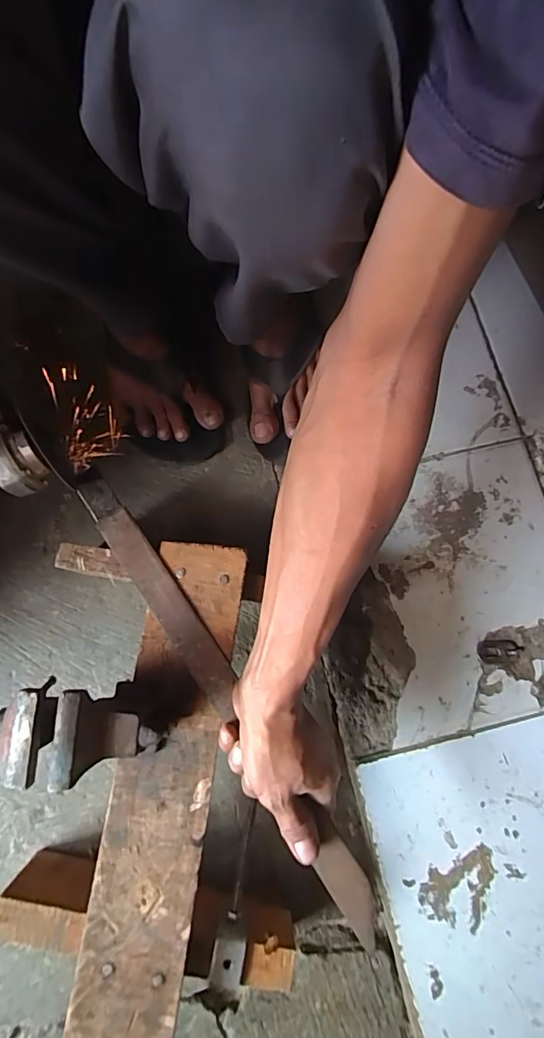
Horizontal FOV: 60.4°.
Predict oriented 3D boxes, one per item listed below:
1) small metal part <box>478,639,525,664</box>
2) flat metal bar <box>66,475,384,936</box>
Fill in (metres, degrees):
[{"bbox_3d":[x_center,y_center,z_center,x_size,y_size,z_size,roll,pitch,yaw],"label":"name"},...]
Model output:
[{"bbox_3d":[0.247,0.143,0.505,0.049,0.004,0.025,-4,77,-3],"label":"small metal part"},{"bbox_3d":[-0.047,0.136,0.391,0.031,0.009,0.427,-34,80,-9],"label":"flat metal bar"}]

